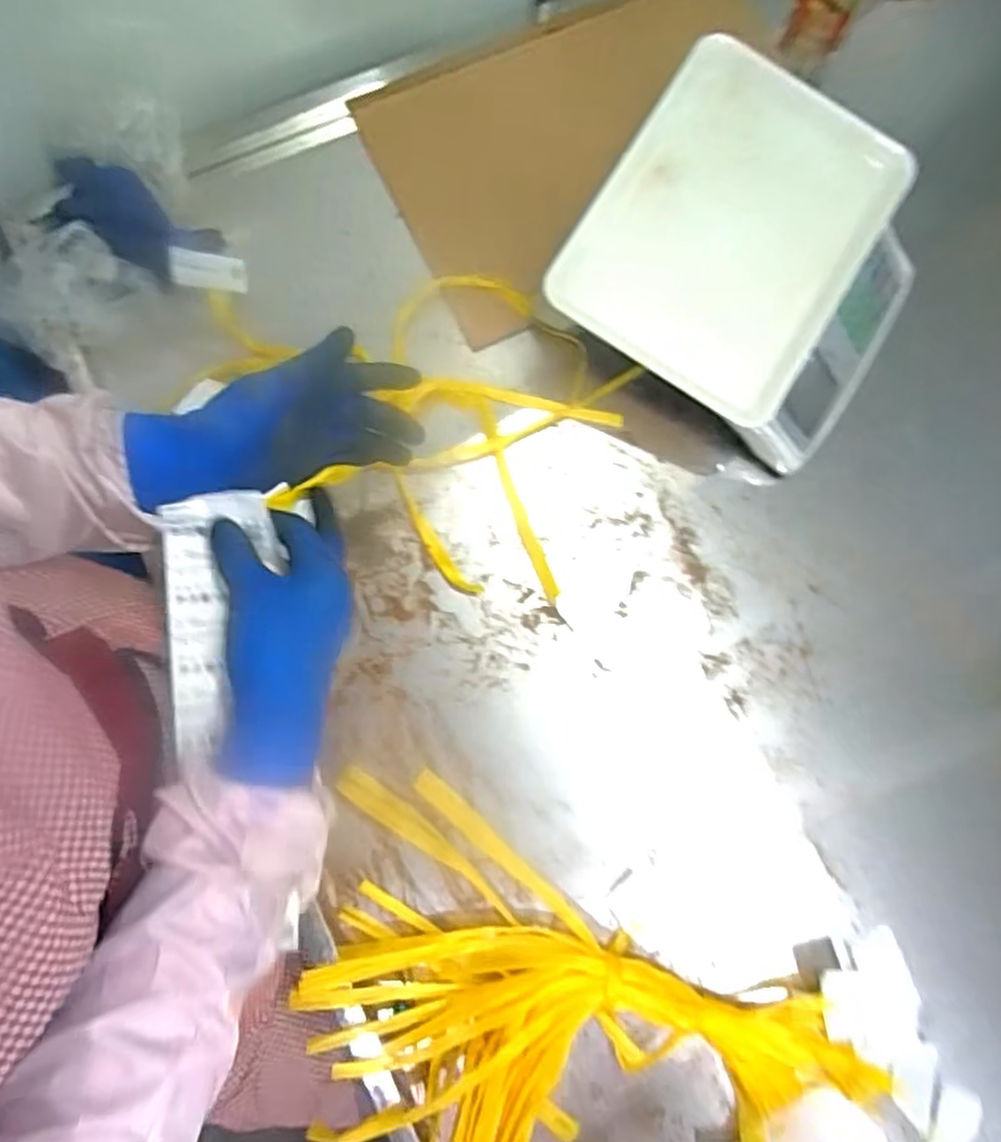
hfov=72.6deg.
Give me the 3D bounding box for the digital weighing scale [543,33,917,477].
[{"bbox_3d":[0.217,-0.264,0.603,0.273,0.109,0.290,31,81,2],"label":"digital weighing scale"}]

